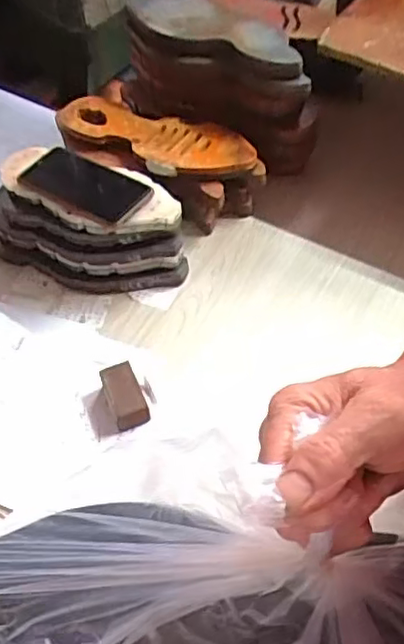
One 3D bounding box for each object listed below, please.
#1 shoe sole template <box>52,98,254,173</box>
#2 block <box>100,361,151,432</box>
[{"bbox_3d":[-0.071,-0.253,0.858,0.297,0.026,0.081,16,56,17],"label":"shoe sole template"},{"bbox_3d":[-0.085,0.080,0.699,0.038,0.029,0.069,-20,54,-10],"label":"block"}]

